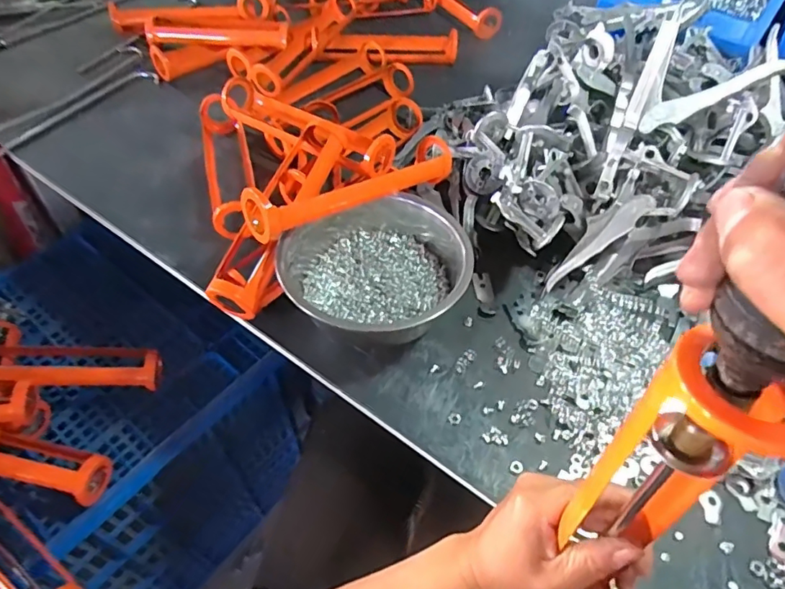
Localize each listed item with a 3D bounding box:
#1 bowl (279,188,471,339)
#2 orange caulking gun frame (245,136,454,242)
[{"bbox_3d":[-0.019,-0.024,0.531,0.184,0.077,0.147,-6,51,-5],"label":"bowl"},{"bbox_3d":[-0.035,-0.121,0.545,0.252,0.066,0.047,-32,58,-24],"label":"orange caulking gun frame"}]

